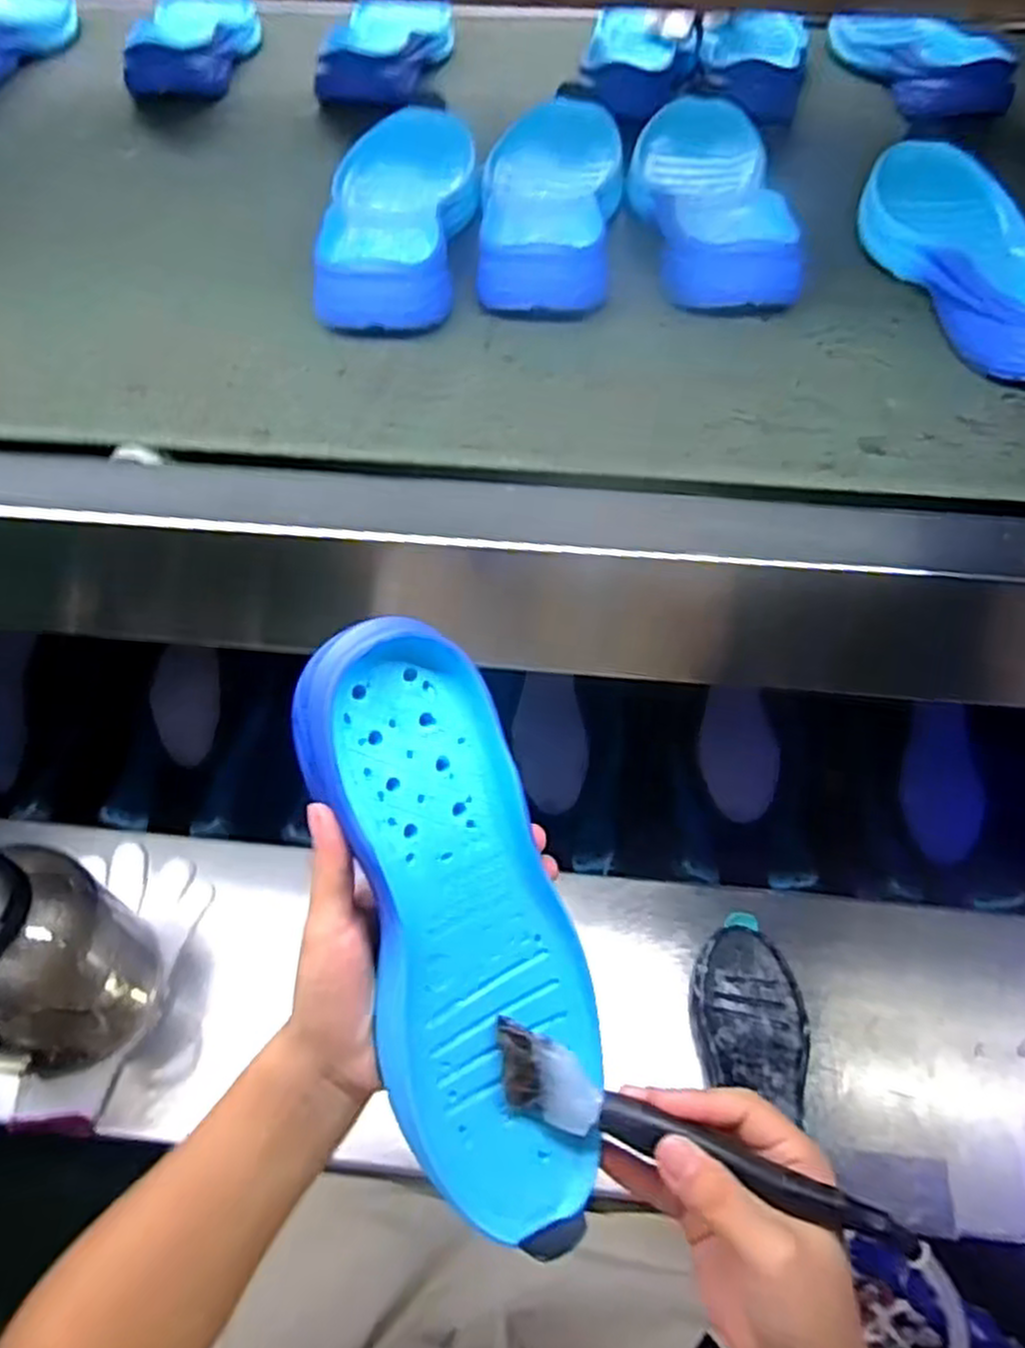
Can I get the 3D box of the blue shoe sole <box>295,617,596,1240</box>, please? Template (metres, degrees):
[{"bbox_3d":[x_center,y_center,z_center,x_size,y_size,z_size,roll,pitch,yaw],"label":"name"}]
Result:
[{"bbox_3d":[-0.020,0.104,0.330,0.089,0.035,0.253,-16,91,-11],"label":"blue shoe sole"}]

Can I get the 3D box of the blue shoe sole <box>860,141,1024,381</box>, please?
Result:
[{"bbox_3d":[0.285,-0.259,0.476,0.091,0.038,0.244,-8,54,-5],"label":"blue shoe sole"}]

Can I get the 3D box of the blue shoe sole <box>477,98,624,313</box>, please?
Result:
[{"bbox_3d":[0.028,-0.315,0.518,0.091,0.032,0.251,2,54,2],"label":"blue shoe sole"}]

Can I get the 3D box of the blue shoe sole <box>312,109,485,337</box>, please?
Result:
[{"bbox_3d":[-0.070,-0.305,0.510,0.101,0.036,0.264,-2,54,-1],"label":"blue shoe sole"}]

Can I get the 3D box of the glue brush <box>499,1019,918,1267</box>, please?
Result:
[{"bbox_3d":[0.075,0.193,0.321,0.175,0.029,0.027,18,58,11],"label":"glue brush"}]

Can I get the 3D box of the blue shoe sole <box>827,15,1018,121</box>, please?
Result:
[{"bbox_3d":[0.345,-0.522,0.664,0.094,0.048,0.213,-2,54,-1],"label":"blue shoe sole"}]

